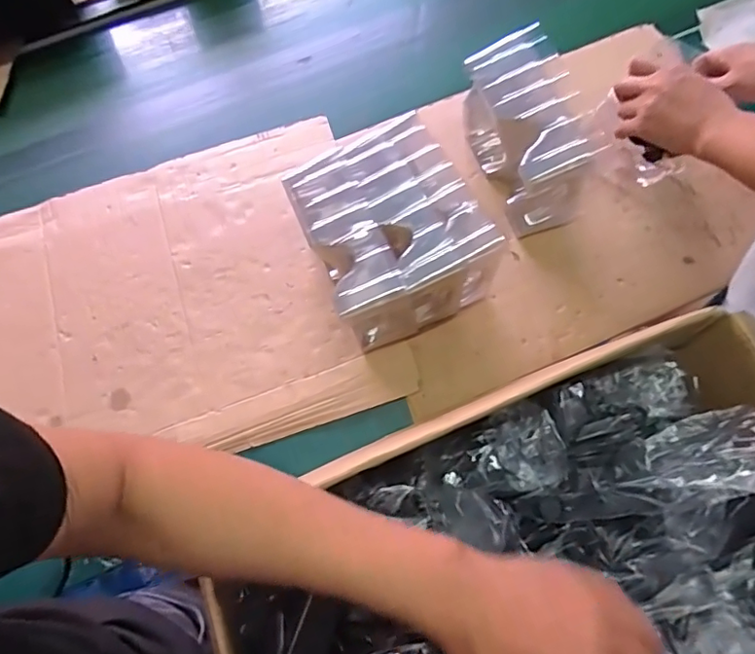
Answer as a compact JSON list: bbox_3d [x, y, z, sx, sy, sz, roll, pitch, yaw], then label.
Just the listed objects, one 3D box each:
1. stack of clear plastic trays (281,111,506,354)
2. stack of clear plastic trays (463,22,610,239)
[{"bbox_3d":[0.018,-0.094,0.596,0.172,0.146,0.174,-23,70,-6],"label":"stack of clear plastic trays"},{"bbox_3d":[0.168,-0.211,0.635,0.099,0.153,0.170,-16,69,-3],"label":"stack of clear plastic trays"}]

